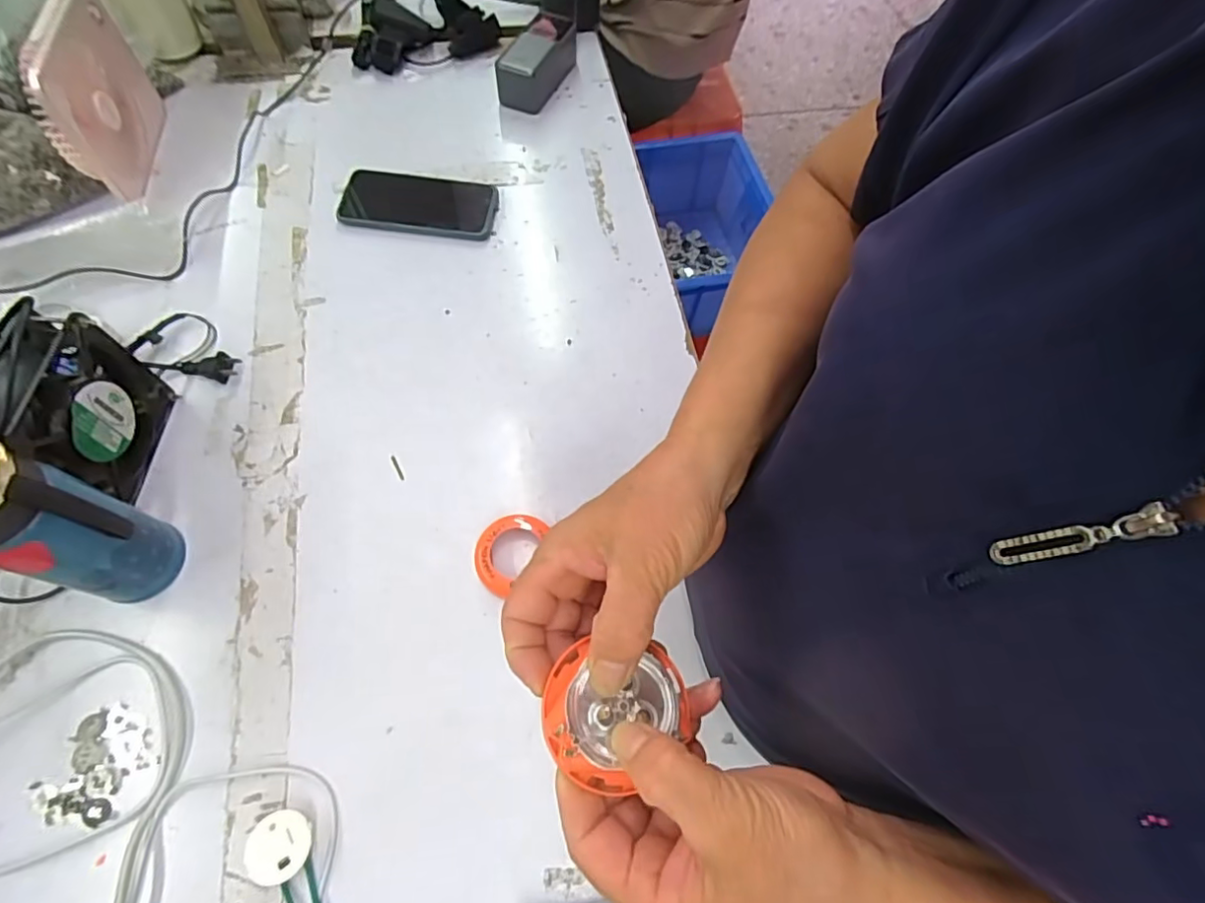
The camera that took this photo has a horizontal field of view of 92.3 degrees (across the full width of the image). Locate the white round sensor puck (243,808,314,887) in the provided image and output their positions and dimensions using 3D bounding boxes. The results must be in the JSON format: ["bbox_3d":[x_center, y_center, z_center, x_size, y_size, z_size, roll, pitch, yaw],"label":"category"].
[{"bbox_3d":[-0.206,0.253,0.373,0.037,0.020,0.038,1,65,-2],"label":"white round sensor puck"}]

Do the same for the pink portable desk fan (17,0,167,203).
[{"bbox_3d":[-0.501,-0.355,0.575,0.034,0.135,0.164,-8,66,-6],"label":"pink portable desk fan"}]

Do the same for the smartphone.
[{"bbox_3d":[-0.196,-0.266,0.622,0.160,0.014,0.080,5,65,-1],"label":"smartphone"}]

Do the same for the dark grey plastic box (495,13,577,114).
[{"bbox_3d":[-0.076,-0.480,0.701,0.060,0.050,0.153,18,66,5],"label":"dark grey plastic box"}]

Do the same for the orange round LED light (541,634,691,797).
[{"bbox_3d":[0.007,0.114,0.251,0.063,0.023,0.056,4,65,-1],"label":"orange round LED light"}]

